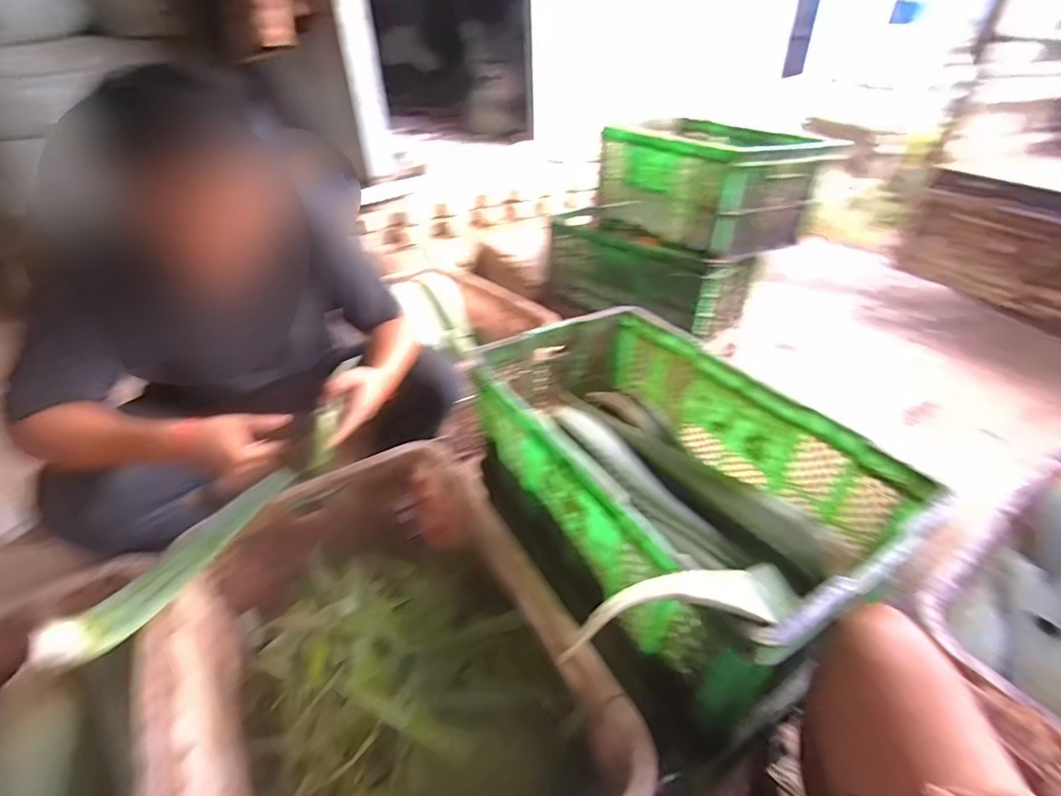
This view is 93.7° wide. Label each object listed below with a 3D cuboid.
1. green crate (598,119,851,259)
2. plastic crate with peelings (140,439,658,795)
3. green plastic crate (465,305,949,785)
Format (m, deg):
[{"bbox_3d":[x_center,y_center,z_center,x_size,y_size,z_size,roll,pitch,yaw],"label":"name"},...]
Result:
[{"bbox_3d":[0.569,-0.674,1.554,0.474,0.274,0.596,-18,40,-21],"label":"green crate"},{"bbox_3d":[-0.231,0.434,0.776,0.485,0.318,0.718,-22,41,-25],"label":"plastic crate with peelings"},{"bbox_3d":[0.201,0.132,0.840,0.437,0.298,0.666,-21,41,-24],"label":"green plastic crate"}]

